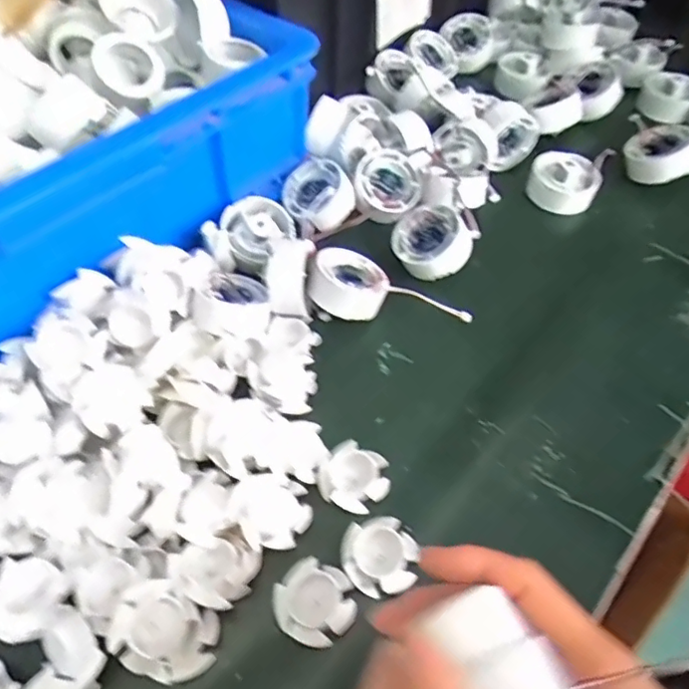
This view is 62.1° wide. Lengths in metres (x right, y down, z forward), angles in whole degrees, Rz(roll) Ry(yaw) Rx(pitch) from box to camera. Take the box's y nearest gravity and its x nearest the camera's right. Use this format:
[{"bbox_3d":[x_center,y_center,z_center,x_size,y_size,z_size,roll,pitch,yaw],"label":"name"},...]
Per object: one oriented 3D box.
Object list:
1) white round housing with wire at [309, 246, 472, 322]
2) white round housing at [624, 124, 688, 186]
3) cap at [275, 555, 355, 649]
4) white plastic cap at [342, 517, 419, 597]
[{"bbox_3d":[0.027,-0.032,0.407,0.111,0.032,0.056,30,60,18],"label":"white round housing with wire"},{"bbox_3d":[0.290,-0.175,0.523,0.054,0.028,0.054,-3,55,32],"label":"white round housing"},{"bbox_3d":[-0.016,0.138,0.307,0.039,0.010,0.041,1,55,-2],"label":"cap"},{"bbox_3d":[0.020,0.117,0.318,0.040,0.010,0.038,-9,56,-9],"label":"white plastic cap"}]

